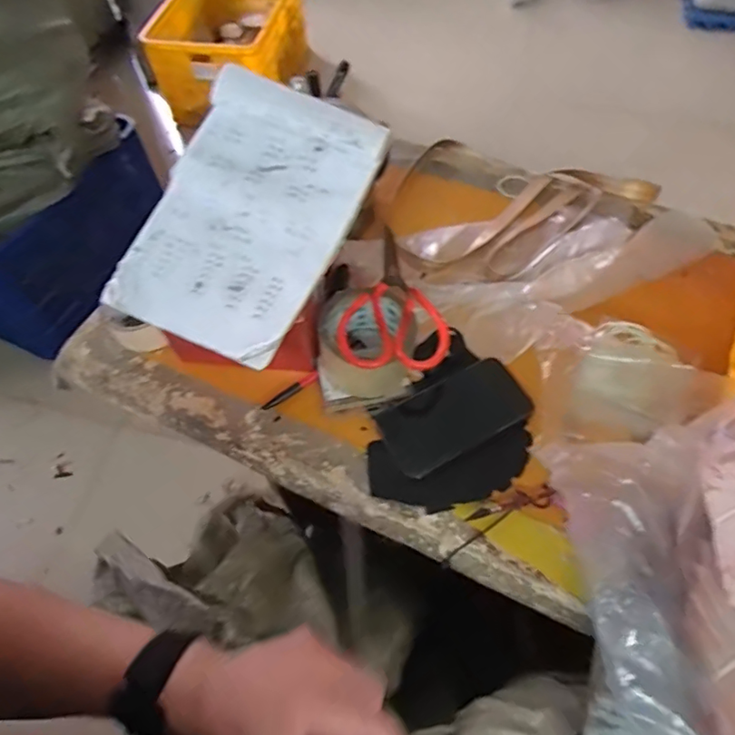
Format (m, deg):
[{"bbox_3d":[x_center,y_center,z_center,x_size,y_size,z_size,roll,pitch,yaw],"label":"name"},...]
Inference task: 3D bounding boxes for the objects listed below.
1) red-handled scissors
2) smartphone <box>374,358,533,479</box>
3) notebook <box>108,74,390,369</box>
[{"bbox_3d":[0.023,-0.071,0.565,0.105,0.023,0.168,-2,59,2],"label":"red-handled scissors"},{"bbox_3d":[0.087,0.048,0.556,0.145,0.012,0.080,-27,61,-12],"label":"smartphone"},{"bbox_3d":[-0.123,-0.151,0.547,0.195,0.032,0.270,25,80,11],"label":"notebook"}]

